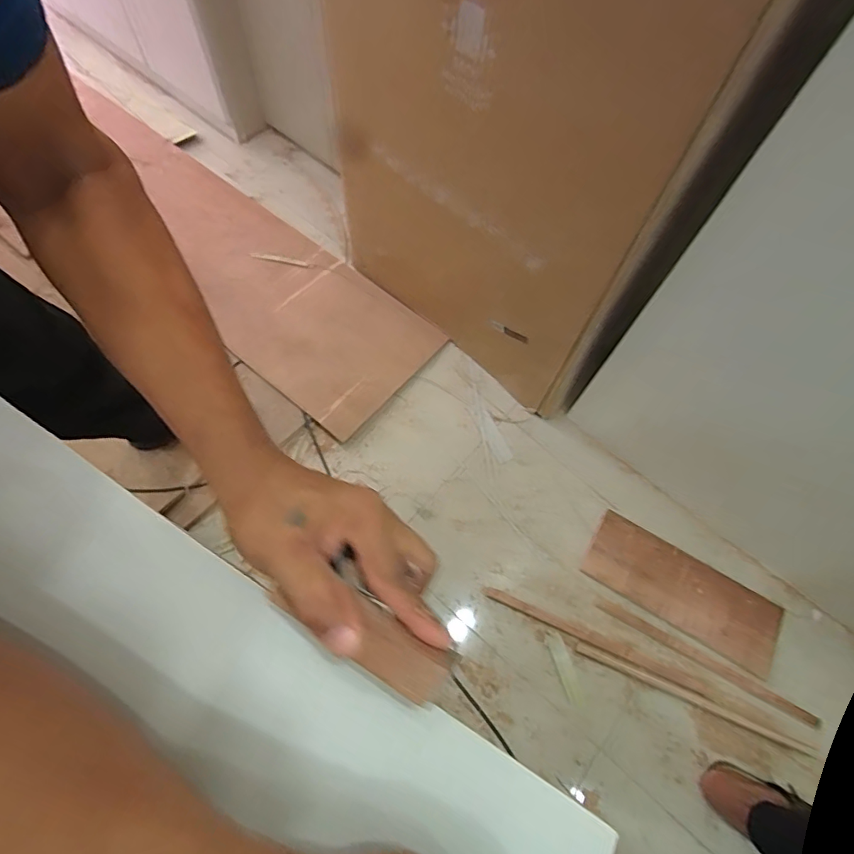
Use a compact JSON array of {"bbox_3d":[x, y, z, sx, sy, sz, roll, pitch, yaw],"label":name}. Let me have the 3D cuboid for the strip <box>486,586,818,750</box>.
[{"bbox_3d":[0.450,0.499,1.008,0.683,0.012,0.028,23,60,12],"label":"strip"}]

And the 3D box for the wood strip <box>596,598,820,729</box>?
[{"bbox_3d":[0.592,0.498,1.010,0.467,0.013,0.026,29,66,10],"label":"wood strip"}]

